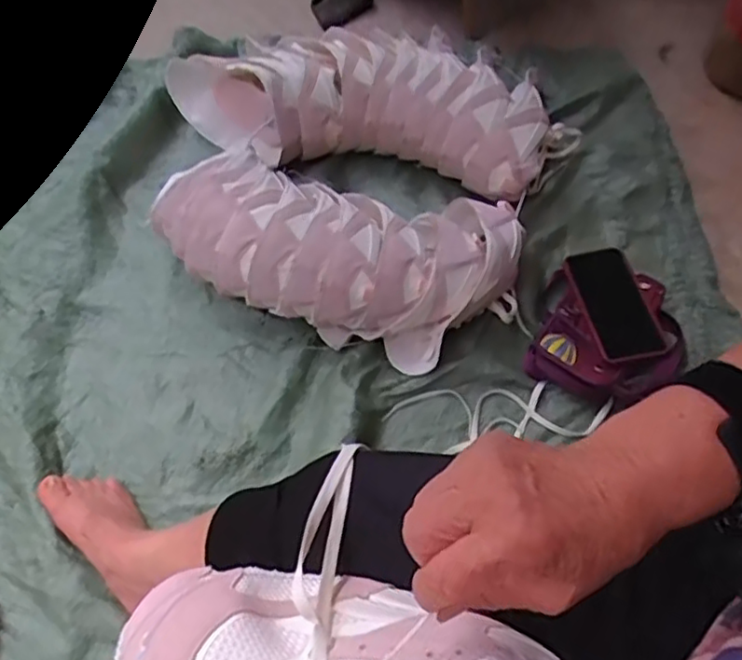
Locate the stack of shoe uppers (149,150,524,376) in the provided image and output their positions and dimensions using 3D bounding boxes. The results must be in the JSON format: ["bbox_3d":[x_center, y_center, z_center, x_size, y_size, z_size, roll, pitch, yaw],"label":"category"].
[{"bbox_3d":[-0.041,-0.094,0.825,0.447,0.148,0.198,13,63,6],"label":"stack of shoe uppers"}]

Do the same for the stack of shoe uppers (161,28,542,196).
[{"bbox_3d":[-0.014,-0.347,0.938,0.543,0.146,0.234,14,63,6],"label":"stack of shoe uppers"}]

